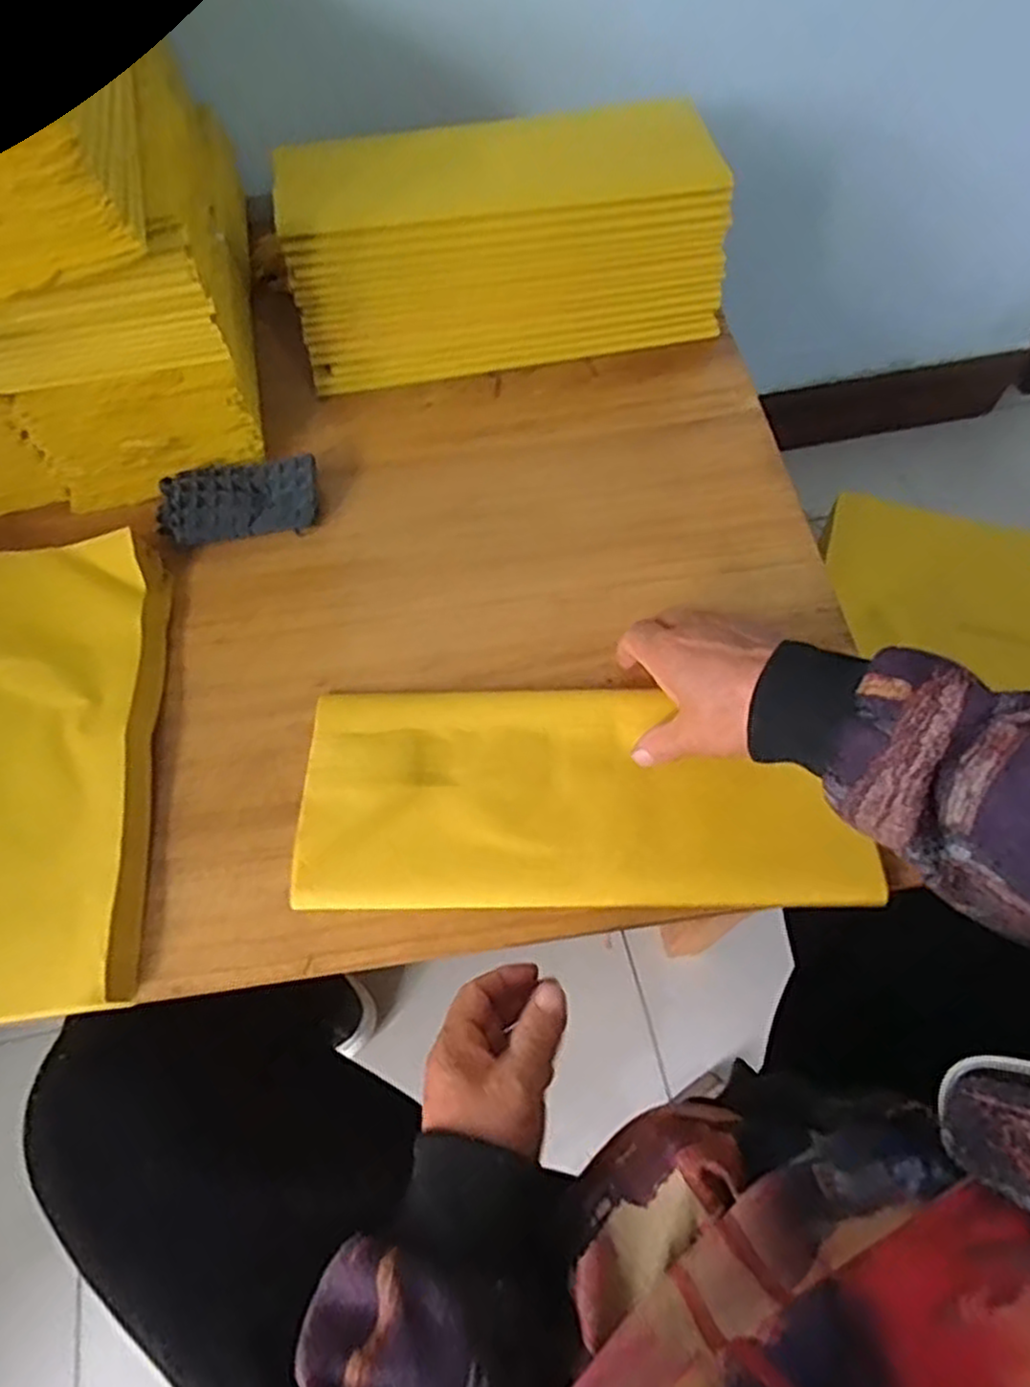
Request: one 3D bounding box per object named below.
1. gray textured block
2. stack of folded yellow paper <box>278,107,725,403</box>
[{"bbox_3d":[-0.192,-0.135,0.532,0.107,0.028,0.051,-9,64,-3],"label":"gray textured block"},{"bbox_3d":[-0.006,-0.344,0.581,0.323,0.128,0.135,-8,63,-3],"label":"stack of folded yellow paper"}]

